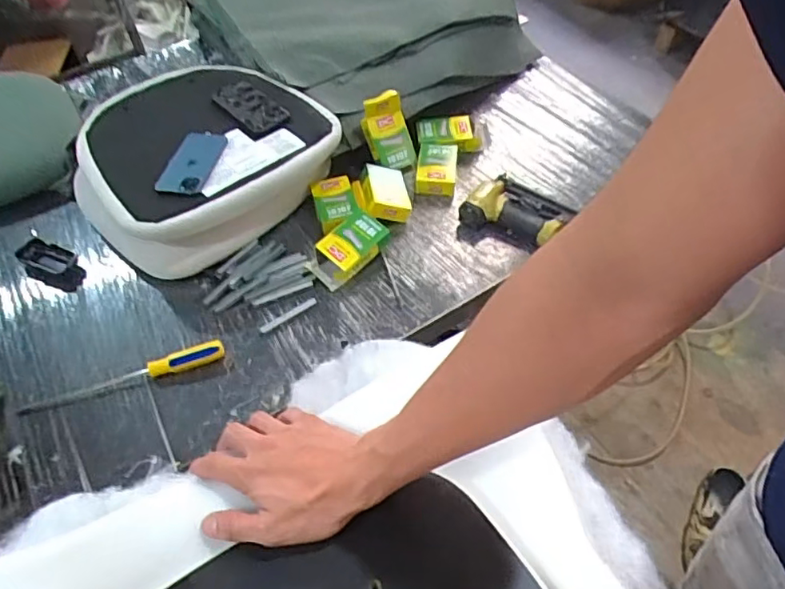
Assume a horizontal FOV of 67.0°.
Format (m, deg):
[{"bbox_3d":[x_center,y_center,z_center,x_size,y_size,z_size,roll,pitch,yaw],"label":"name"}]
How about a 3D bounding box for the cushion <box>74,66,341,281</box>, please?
[{"bbox_3d":[-0.361,-0.267,1.105,0.446,0.126,0.397,-38,61,-24],"label":"cushion"}]

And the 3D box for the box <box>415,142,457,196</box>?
[{"bbox_3d":[0.088,-0.249,1.160,0.083,0.036,0.120,3,53,3],"label":"box"}]

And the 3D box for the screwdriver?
[{"bbox_3d":[-0.406,0.123,0.894,0.302,0.031,0.027,-14,54,-10],"label":"screwdriver"}]

